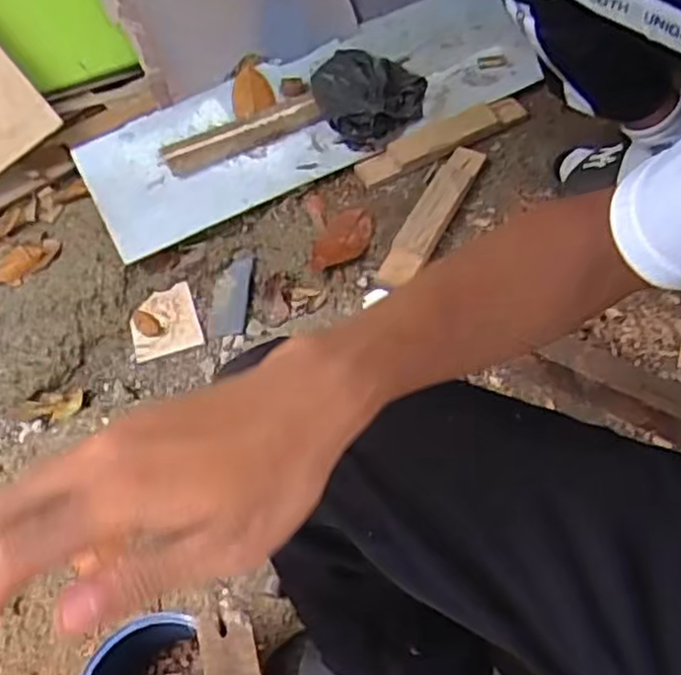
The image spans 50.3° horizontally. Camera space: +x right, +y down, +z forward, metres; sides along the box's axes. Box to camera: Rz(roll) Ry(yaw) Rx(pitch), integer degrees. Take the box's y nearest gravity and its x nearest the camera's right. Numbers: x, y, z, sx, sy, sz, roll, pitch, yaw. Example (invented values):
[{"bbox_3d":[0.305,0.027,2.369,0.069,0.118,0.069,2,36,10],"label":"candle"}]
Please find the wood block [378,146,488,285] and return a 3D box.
[{"bbox_3d":[0.143,-0.193,1.119,0.059,0.029,0.311,21,59,18],"label":"wood block"}]

